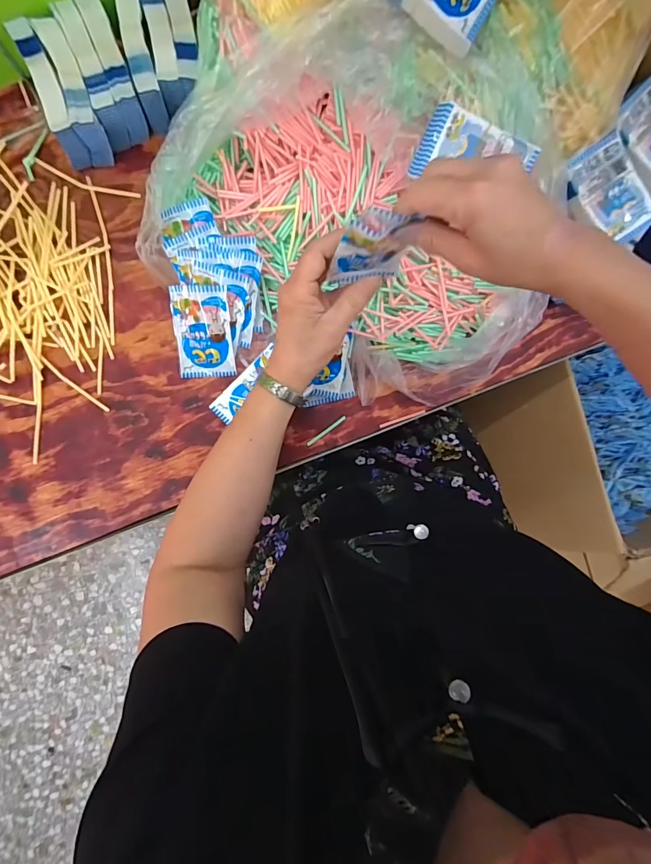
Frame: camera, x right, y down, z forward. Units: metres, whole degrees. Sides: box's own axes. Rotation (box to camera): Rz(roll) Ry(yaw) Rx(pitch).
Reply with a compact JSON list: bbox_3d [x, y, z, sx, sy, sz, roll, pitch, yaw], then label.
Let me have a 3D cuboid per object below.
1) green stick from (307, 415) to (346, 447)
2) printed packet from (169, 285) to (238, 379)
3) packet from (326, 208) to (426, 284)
[{"bbox_3d":[0.001,-0.001,0.518,0.058,0.004,0.006,-37,97,-3],"label":"green stick"},{"bbox_3d":[-0.142,-0.114,0.475,0.066,0.008,0.103,-1,113,5],"label":"printed packet"},{"bbox_3d":[0.036,-0.145,0.333,0.061,0.097,0.018,-9,89,-1],"label":"packet"}]

